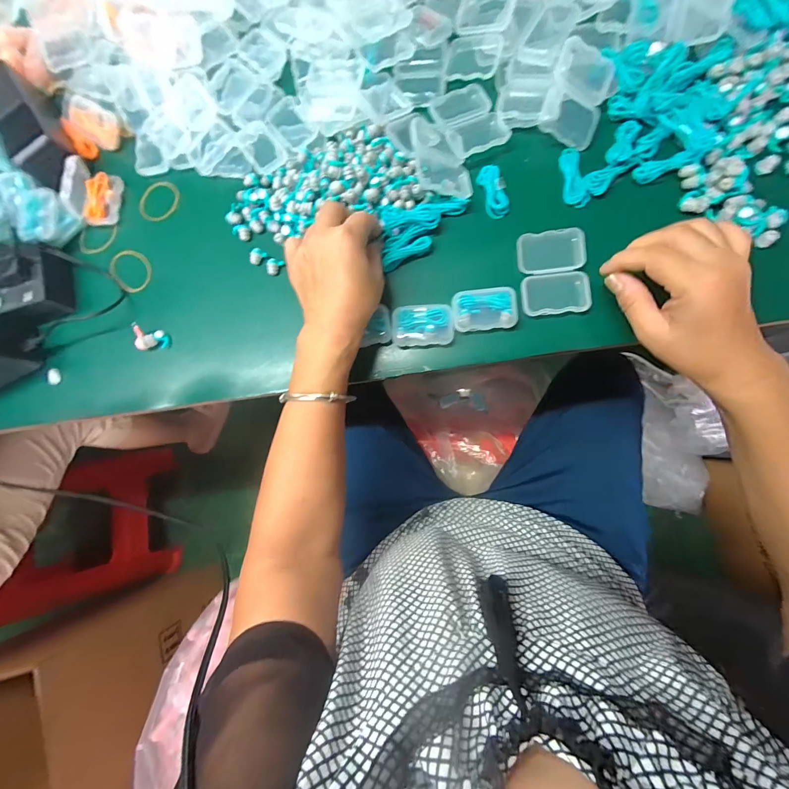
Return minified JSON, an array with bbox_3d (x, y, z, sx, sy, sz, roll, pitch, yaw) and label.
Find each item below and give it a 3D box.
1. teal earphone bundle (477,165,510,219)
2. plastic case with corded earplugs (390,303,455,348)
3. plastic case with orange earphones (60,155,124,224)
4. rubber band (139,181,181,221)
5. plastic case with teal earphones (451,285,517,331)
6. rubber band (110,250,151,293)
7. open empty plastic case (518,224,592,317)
[{"bbox_3d":[0.095,-0.193,0.330,0.023,0.008,0.048,-18,81,5],"label":"teal earphone bundle"},{"bbox_3d":[0.026,-0.063,0.320,0.055,0.012,0.037,-2,83,7],"label":"plastic case with corded earplugs"},{"bbox_3d":[-0.326,-0.216,0.371,0.037,0.042,0.057,4,84,8],"label":"plastic case with orange earphones"},{"bbox_3d":[-0.260,-0.210,0.381,0.047,0.007,0.046,6,84,3],"label":"rubber band"},{"bbox_3d":[0.082,-0.076,0.316,0.055,0.015,0.036,-4,83,7],"label":"plastic case with teal earphones"},{"bbox_3d":[-0.285,-0.135,0.375,0.057,0.005,0.039,43,83,11],"label":"rubber band"},{"bbox_3d":[0.142,-0.109,0.313,0.057,0.014,0.074,-4,83,7],"label":"open empty plastic case"}]

